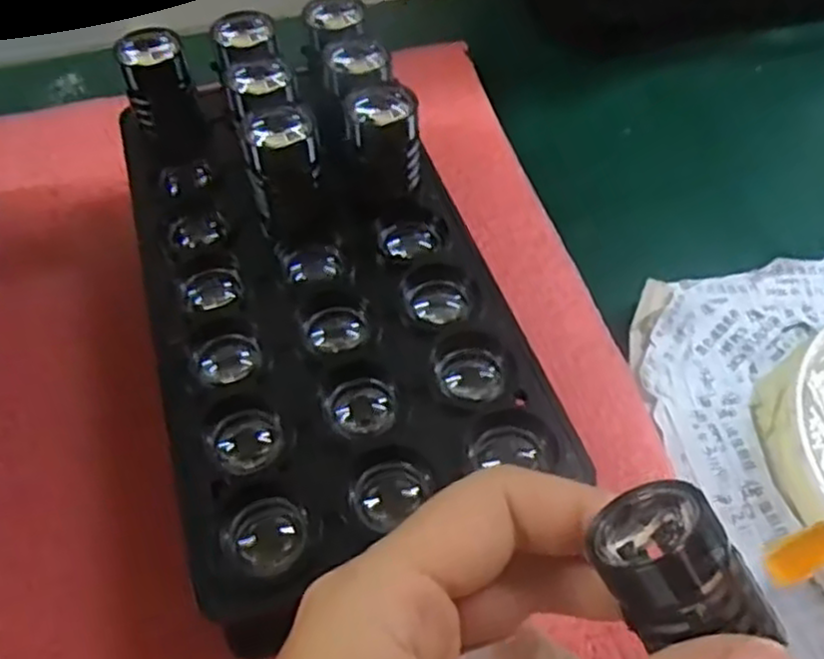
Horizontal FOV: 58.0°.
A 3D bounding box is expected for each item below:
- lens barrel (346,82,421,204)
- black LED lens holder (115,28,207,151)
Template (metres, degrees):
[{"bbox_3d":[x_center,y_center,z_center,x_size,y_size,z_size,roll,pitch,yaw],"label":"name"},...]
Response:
[{"bbox_3d":[-0.008,-0.060,0.235,0.021,0.031,0.026,-2,53,-1],"label":"lens barrel"},{"bbox_3d":[-0.084,-0.081,0.251,0.021,0.033,0.020,-18,55,-13],"label":"black LED lens holder"}]

